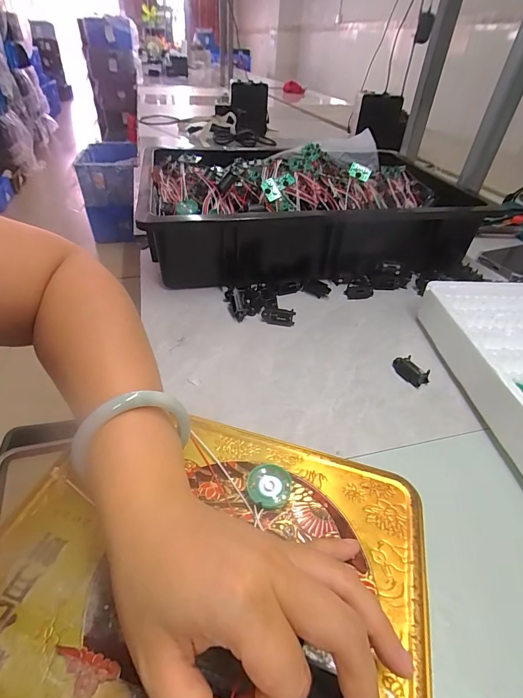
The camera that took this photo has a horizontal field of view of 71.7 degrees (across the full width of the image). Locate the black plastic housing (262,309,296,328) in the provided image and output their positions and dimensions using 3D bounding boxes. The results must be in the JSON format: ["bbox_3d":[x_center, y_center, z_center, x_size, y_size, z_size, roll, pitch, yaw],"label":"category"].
[{"bbox_3d":[0.018,-0.034,0.394,0.035,0.017,0.010,6,39,2],"label":"black plastic housing"}]

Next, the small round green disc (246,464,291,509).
[{"bbox_3d":[0.004,0.088,0.230,0.027,0.010,0.027,2,39,-2],"label":"small round green disc"}]

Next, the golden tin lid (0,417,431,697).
[{"bbox_3d":[-0.033,0.119,0.193,0.232,0.015,0.193,13,40,12],"label":"golden tin lid"}]

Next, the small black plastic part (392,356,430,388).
[{"bbox_3d":[0.138,0.019,0.337,0.014,0.013,0.034,-16,43,-22],"label":"small black plastic part"}]

